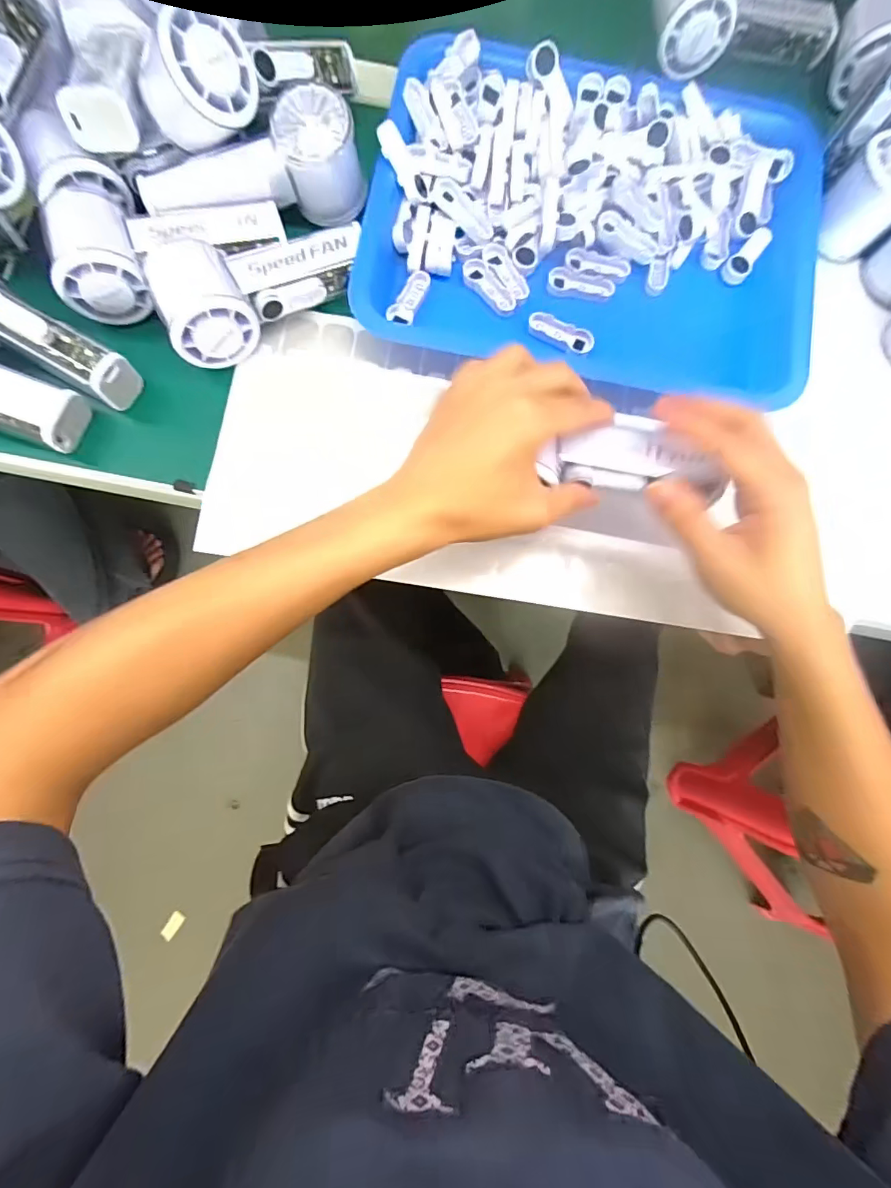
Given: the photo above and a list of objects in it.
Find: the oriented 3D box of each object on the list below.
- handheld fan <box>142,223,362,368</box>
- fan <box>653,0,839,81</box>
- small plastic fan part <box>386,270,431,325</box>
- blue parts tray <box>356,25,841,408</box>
[{"bbox_3d":[-0.125,-0.220,0.335,0.142,0.050,0.079,-21,82,-6],"label":"handheld fan"},{"bbox_3d":[0.239,-0.464,0.375,0.161,0.061,0.043,-8,81,-4],"label":"fan"},{"bbox_3d":[-0.027,-0.220,0.355,0.019,0.005,0.044,23,81,1],"label":"small plastic fan part"},{"bbox_3d":[0.113,-0.286,0.359,0.320,0.043,0.250,10,81,-1],"label":"blue parts tray"}]

